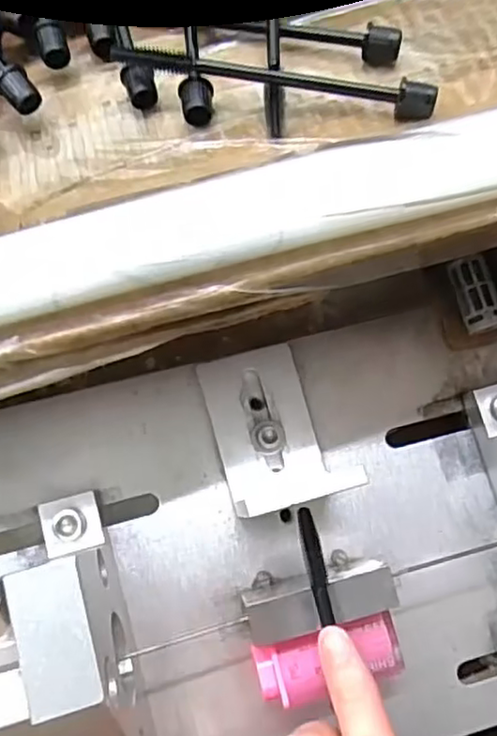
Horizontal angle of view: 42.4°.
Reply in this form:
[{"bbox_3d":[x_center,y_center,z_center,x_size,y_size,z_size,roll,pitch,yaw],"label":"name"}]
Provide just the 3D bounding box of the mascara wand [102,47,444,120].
[{"bbox_3d":[0.007,-0.092,0.201,0.102,0.008,0.009,13,61,10],"label":"mascara wand"}]

